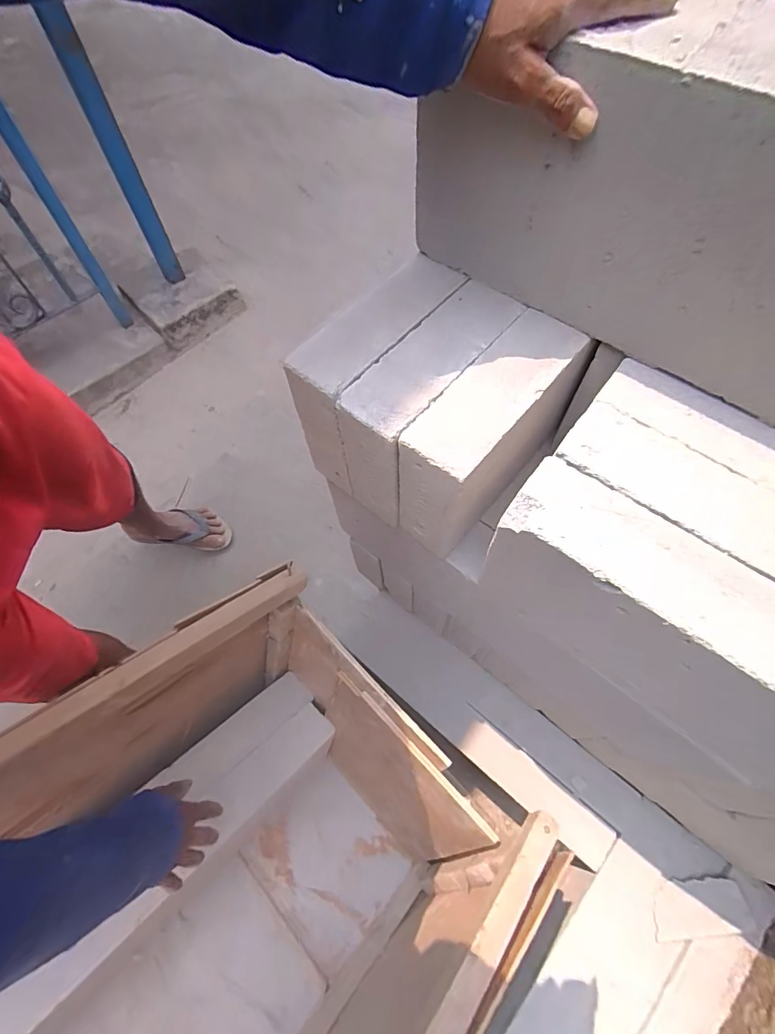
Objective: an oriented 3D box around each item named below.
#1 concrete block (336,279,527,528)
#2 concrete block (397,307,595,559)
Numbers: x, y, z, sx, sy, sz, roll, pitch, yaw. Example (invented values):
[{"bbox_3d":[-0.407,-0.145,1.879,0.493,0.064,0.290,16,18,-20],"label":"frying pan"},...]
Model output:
[{"bbox_3d":[0.049,-0.121,0.530,0.076,0.193,0.221,36,68,20],"label":"concrete block"},{"bbox_3d":[0.117,-0.083,0.509,0.080,0.195,0.231,39,69,21],"label":"concrete block"}]

